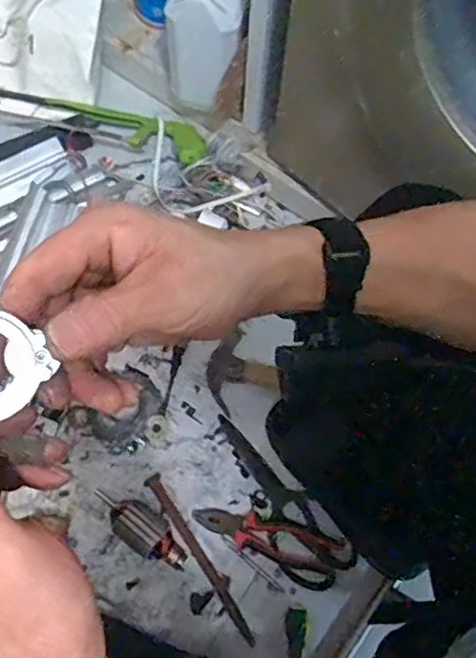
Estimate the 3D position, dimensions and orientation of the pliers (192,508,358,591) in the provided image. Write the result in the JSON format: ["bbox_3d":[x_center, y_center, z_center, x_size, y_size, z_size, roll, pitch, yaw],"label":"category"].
[{"bbox_3d":[0.046,0.283,0.842,0.211,0.014,0.067,20,70,5],"label":"pliers"}]

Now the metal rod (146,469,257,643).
[{"bbox_3d":[-0.052,0.301,0.841,0.018,0.017,0.249,-31,74,-13],"label":"metal rod"}]

